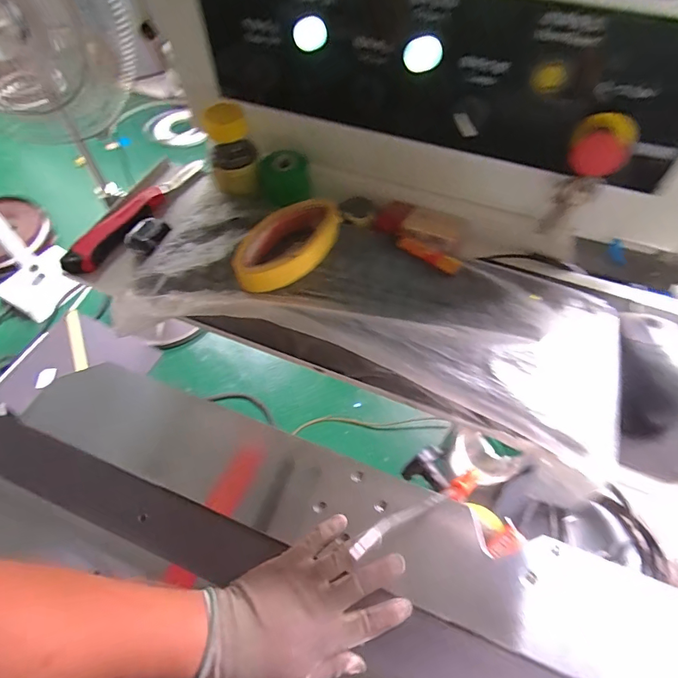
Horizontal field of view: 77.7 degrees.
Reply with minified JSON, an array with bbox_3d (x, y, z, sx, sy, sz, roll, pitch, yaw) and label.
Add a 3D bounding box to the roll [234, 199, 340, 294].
[{"bbox_3d":[-0.050,-0.097,0.427,0.129,0.028,0.064,-33,63,-18],"label":"roll"}]

